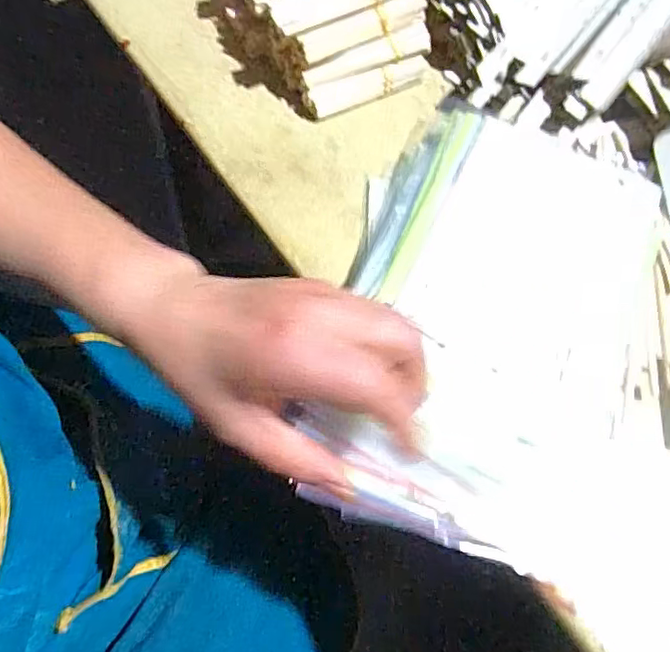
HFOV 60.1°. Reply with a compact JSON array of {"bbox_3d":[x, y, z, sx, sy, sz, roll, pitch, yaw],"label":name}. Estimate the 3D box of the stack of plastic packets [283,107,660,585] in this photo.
[{"bbox_3d":[0.097,-0.013,0.357,0.183,0.038,0.284,21,71,8],"label":"stack of plastic packets"}]

